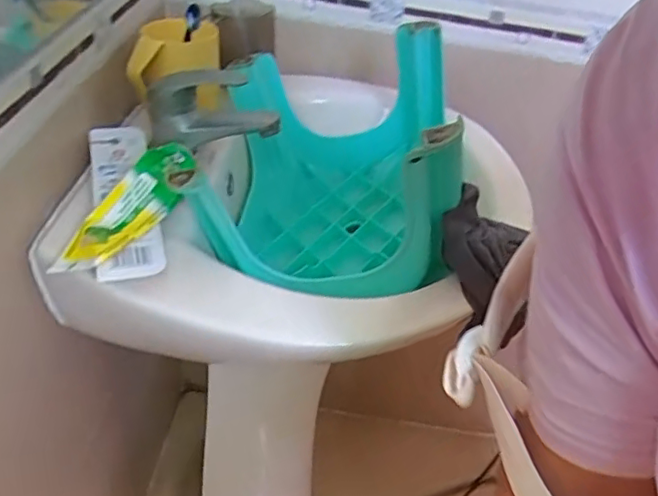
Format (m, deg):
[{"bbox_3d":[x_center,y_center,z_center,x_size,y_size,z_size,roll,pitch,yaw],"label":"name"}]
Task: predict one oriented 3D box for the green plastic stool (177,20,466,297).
[{"bbox_3d":[-0.002,-0.107,0.670,0.240,0.237,0.365,9,39,-3],"label":"green plastic stool"}]

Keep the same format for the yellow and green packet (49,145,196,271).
[{"bbox_3d":[-0.176,-0.047,0.543,0.050,0.041,0.186,19,40,10],"label":"yellow and green packet"}]

